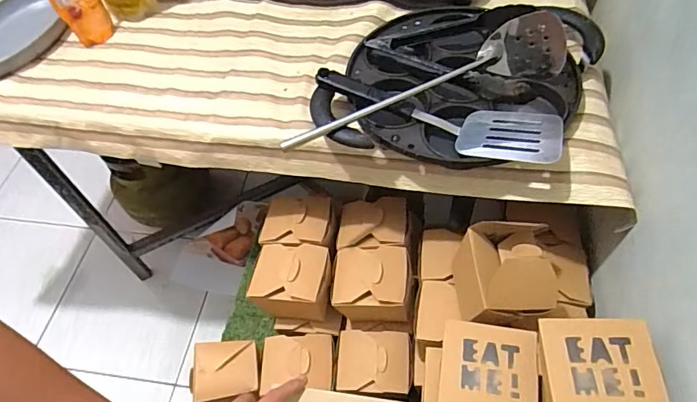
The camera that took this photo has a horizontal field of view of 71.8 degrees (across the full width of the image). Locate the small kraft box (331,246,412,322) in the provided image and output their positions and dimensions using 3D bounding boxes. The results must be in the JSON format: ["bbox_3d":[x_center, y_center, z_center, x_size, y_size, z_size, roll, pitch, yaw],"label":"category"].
[{"bbox_3d":[0.032,0.121,0.665,0.102,0.092,0.092,2,55,6],"label":"small kraft box"}]

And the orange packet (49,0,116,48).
[{"bbox_3d":[-0.390,-0.282,0.706,0.064,0.091,0.048,-27,57,-14],"label":"orange packet"}]

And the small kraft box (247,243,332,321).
[{"bbox_3d":[-0.079,0.117,0.683,0.108,0.097,0.081,3,55,7],"label":"small kraft box"}]

